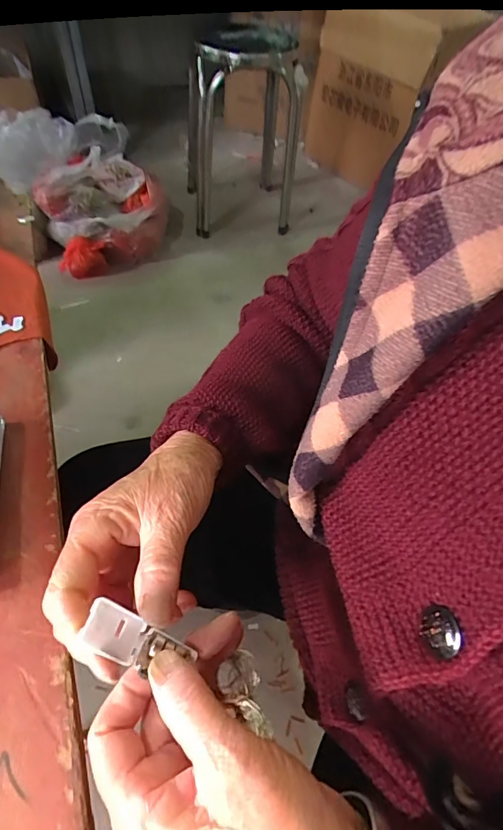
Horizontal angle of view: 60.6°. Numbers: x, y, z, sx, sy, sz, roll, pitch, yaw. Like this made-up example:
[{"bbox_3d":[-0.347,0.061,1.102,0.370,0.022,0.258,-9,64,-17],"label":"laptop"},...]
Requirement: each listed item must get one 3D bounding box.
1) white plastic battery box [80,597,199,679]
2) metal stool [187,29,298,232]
[{"bbox_3d":[-0.050,0.100,0.193,0.050,0.008,0.020,34,51,-24],"label":"white plastic battery box"},{"bbox_3d":[-0.035,-0.859,1.332,0.315,0.472,0.346,-5,55,-9],"label":"metal stool"}]

